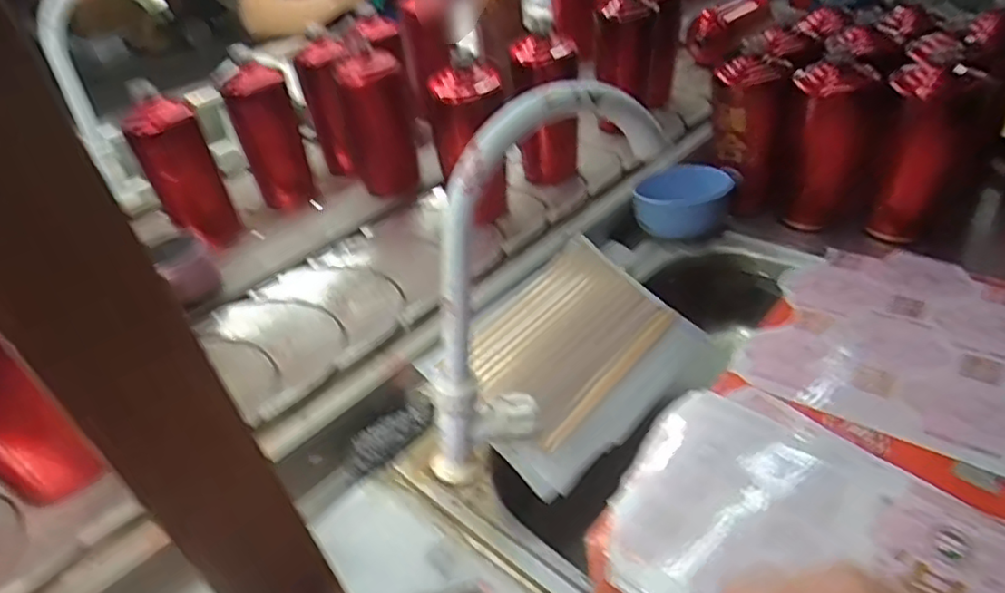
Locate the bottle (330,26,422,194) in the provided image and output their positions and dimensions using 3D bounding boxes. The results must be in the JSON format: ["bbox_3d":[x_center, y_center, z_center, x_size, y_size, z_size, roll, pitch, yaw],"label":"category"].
[{"bbox_3d":[-0.148,-0.210,0.757,0.082,0.185,0.062,-16,40,-10],"label":"bottle"}]

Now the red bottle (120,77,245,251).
[{"bbox_3d":[-0.368,-0.148,0.733,0.067,0.189,0.059,7,41,17],"label":"red bottle"}]

